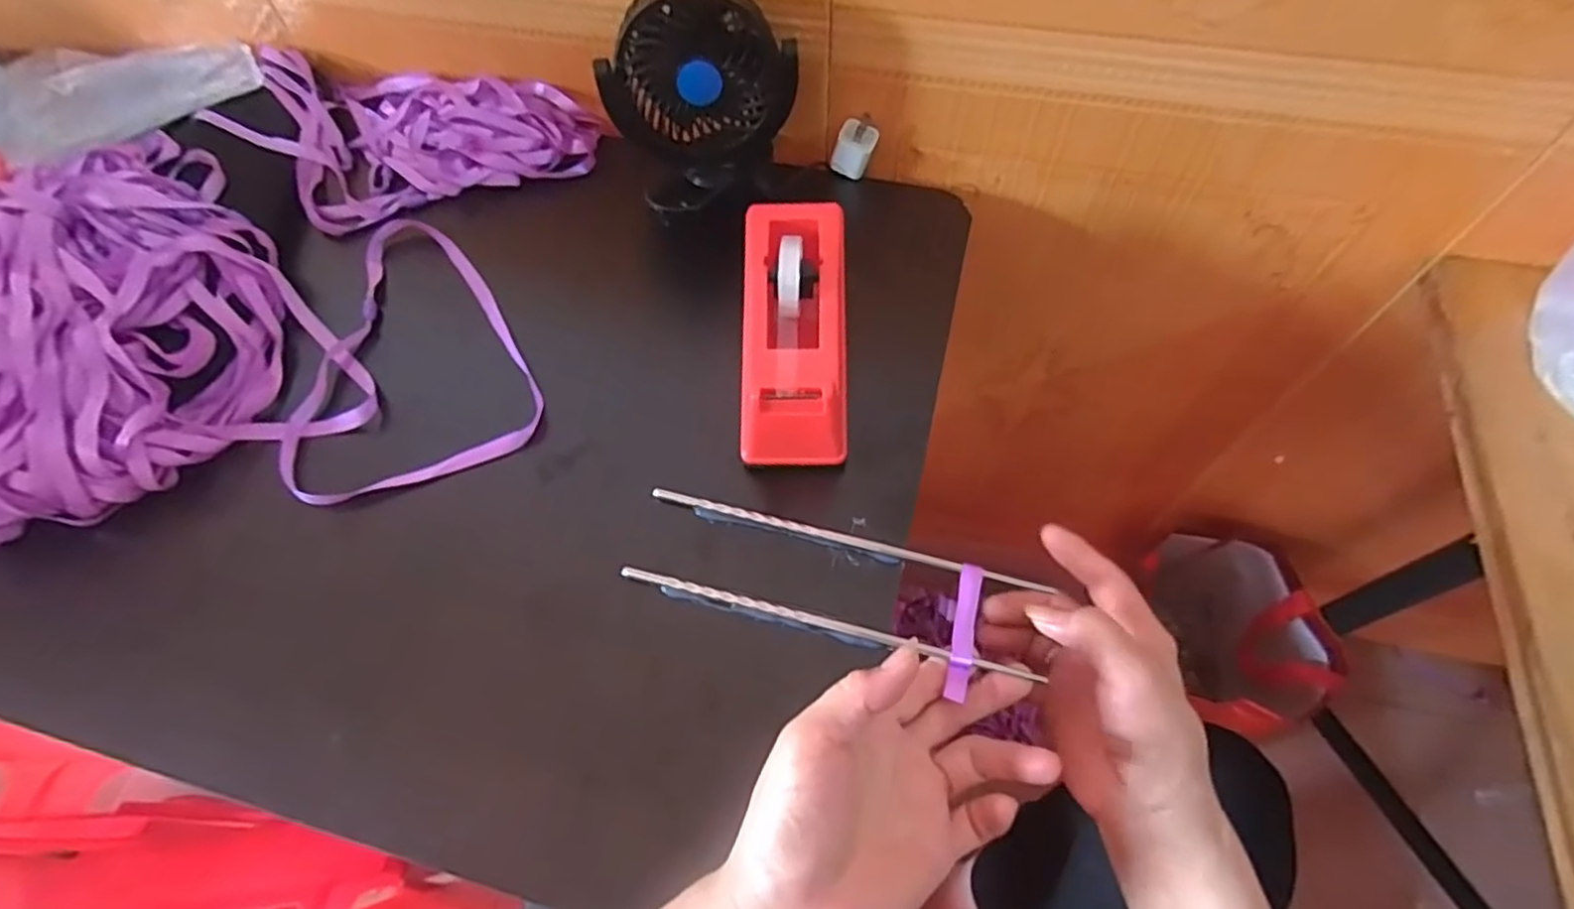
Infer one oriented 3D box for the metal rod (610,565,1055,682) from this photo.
[{"bbox_3d":[0.017,0.088,0.365,0.214,0.007,0.006,13,62,8],"label":"metal rod"}]

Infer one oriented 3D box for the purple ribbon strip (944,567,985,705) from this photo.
[{"bbox_3d":[0.091,0.087,0.356,0.011,0.006,0.066,9,66,12],"label":"purple ribbon strip"}]

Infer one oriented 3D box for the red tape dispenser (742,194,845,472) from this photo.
[{"bbox_3d":[0.004,-0.076,0.410,0.062,0.060,0.155,0,61,2],"label":"red tape dispenser"}]

